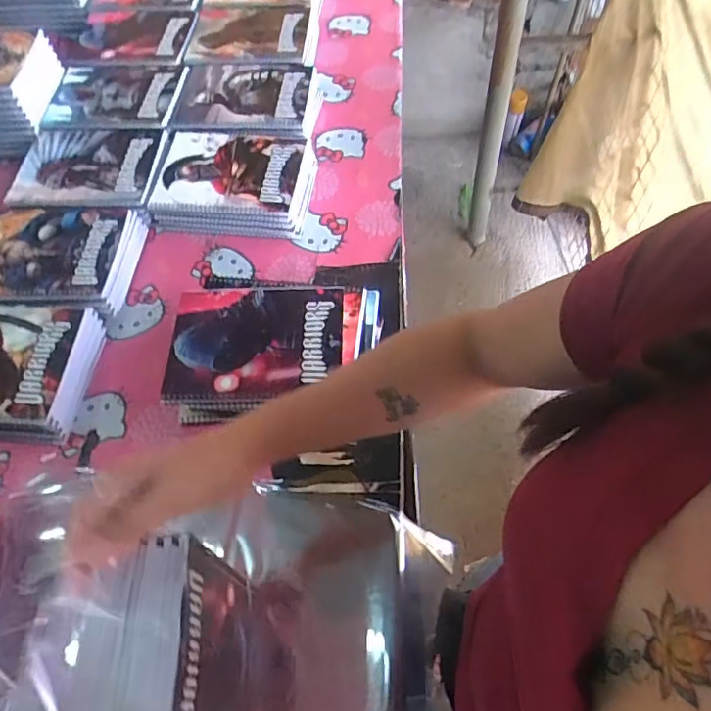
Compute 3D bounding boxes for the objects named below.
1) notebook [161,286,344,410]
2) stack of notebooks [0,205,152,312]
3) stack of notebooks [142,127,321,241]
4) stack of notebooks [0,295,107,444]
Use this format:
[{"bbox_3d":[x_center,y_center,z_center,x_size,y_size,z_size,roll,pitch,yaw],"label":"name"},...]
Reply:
[{"bbox_3d":[-0.112,-0.015,0.656,0.190,0.016,0.150,-1,58,3],"label":"notebook"},{"bbox_3d":[-0.395,-0.124,0.771,0.217,0.061,0.160,0,58,4],"label":"stack of notebooks"},{"bbox_3d":[-0.173,-0.251,0.831,0.216,0.061,0.164,4,58,7],"label":"stack of notebooks"},{"bbox_3d":[-0.429,0.012,0.690,0.216,0.059,0.166,1,58,4],"label":"stack of notebooks"}]

